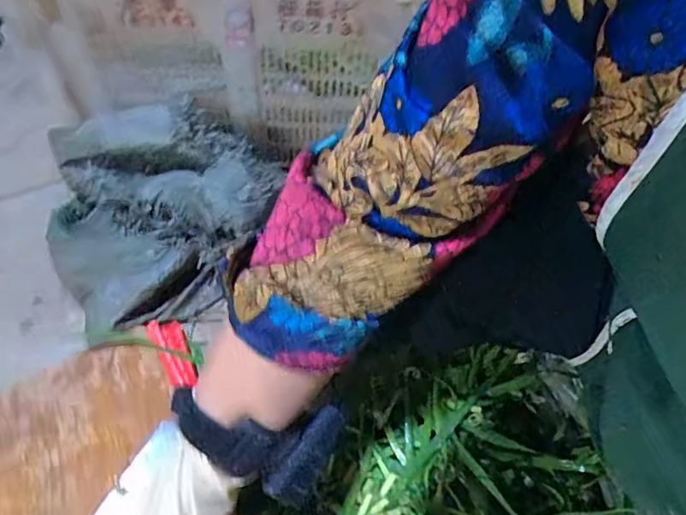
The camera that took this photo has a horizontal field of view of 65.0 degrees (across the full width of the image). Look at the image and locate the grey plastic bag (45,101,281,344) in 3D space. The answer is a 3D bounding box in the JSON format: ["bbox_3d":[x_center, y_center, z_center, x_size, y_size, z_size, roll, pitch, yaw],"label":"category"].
[{"bbox_3d":[-0.270,-0.088,0.807,0.339,0.170,0.326,-21,59,-15],"label":"grey plastic bag"}]

